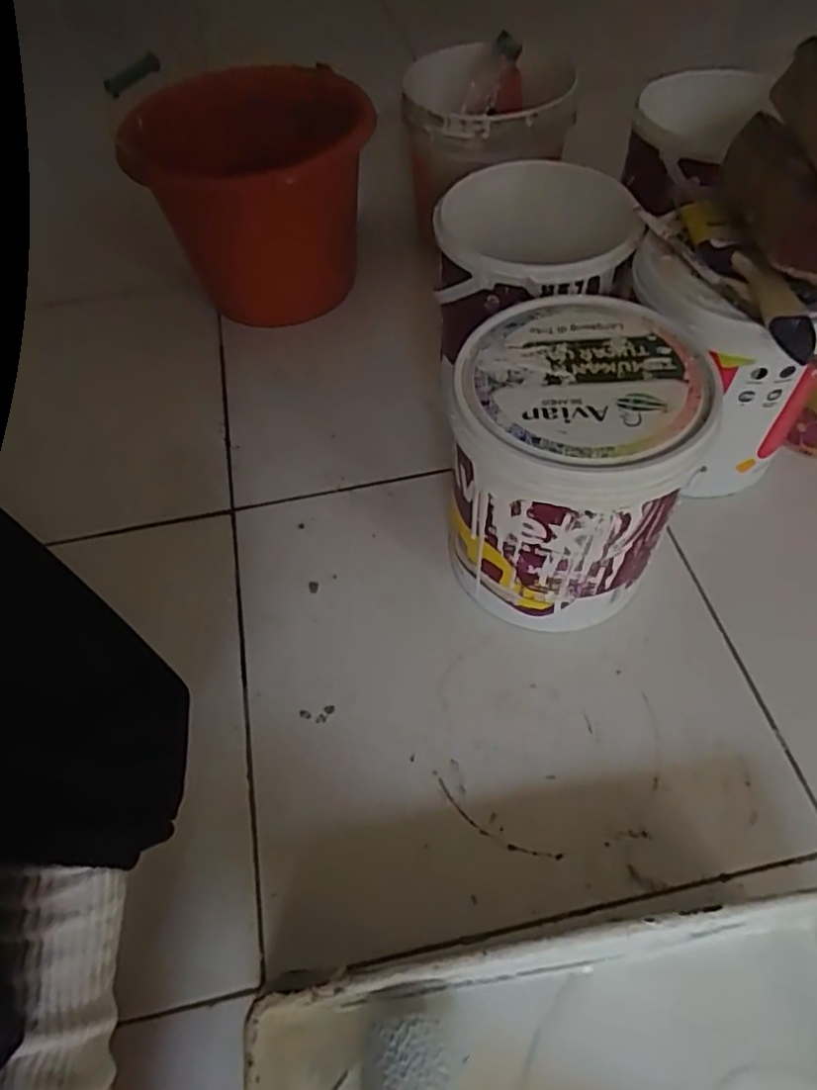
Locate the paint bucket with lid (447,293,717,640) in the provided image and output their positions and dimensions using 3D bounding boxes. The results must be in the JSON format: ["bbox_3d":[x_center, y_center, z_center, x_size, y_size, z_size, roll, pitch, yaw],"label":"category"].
[{"bbox_3d":[0.122,-0.051,0.524,0.162,0.208,0.164,-2,55,2],"label":"paint bucket with lid"}]

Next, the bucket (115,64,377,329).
[{"bbox_3d":[-0.172,-0.414,0.808,0.253,0.210,0.253,-2,55,2],"label":"bucket"}]

